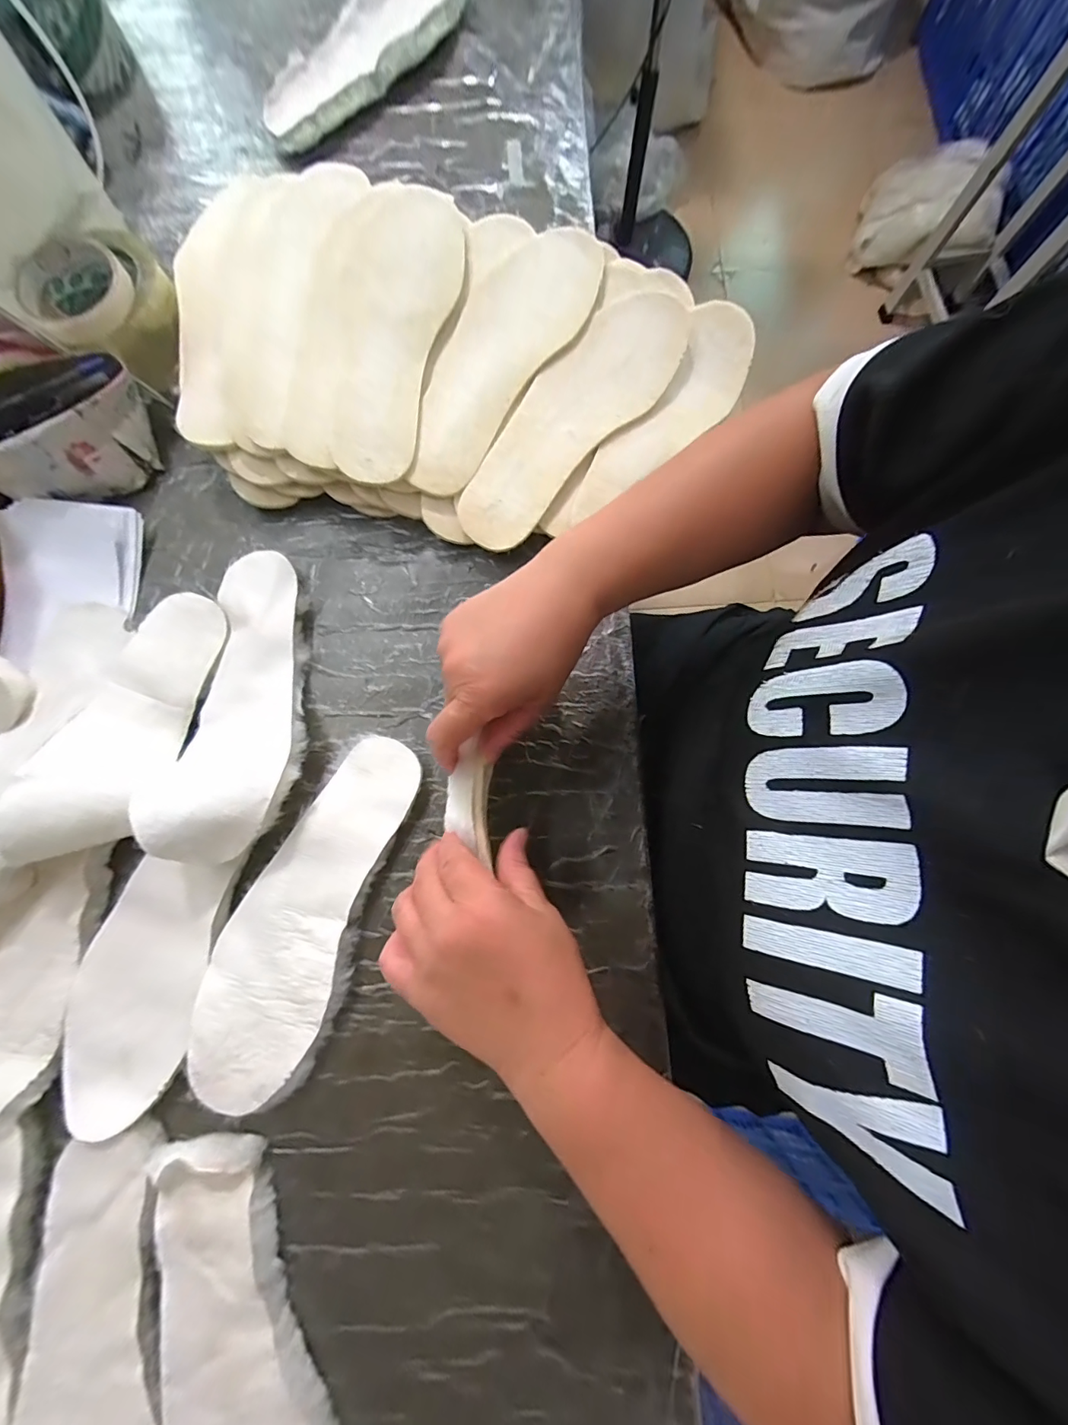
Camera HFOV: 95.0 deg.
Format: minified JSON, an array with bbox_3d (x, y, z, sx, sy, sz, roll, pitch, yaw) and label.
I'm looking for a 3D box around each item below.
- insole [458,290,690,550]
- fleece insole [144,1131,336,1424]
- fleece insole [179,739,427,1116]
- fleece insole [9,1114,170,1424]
[{"bbox_3d":[0.034,-0.251,0.415,0.078,0.020,0.269,37,81,6],"label":"insole"},{"bbox_3d":[-0.184,0.417,0.304,0.095,0.017,0.273,-16,80,-4],"label":"fleece insole"},{"bbox_3d":[-0.169,0.147,0.368,0.092,0.020,0.267,20,80,3],"label":"fleece insole"},{"bbox_3d":[-0.280,0.419,0.304,0.094,0.009,0.267,-10,79,-3],"label":"fleece insole"}]

